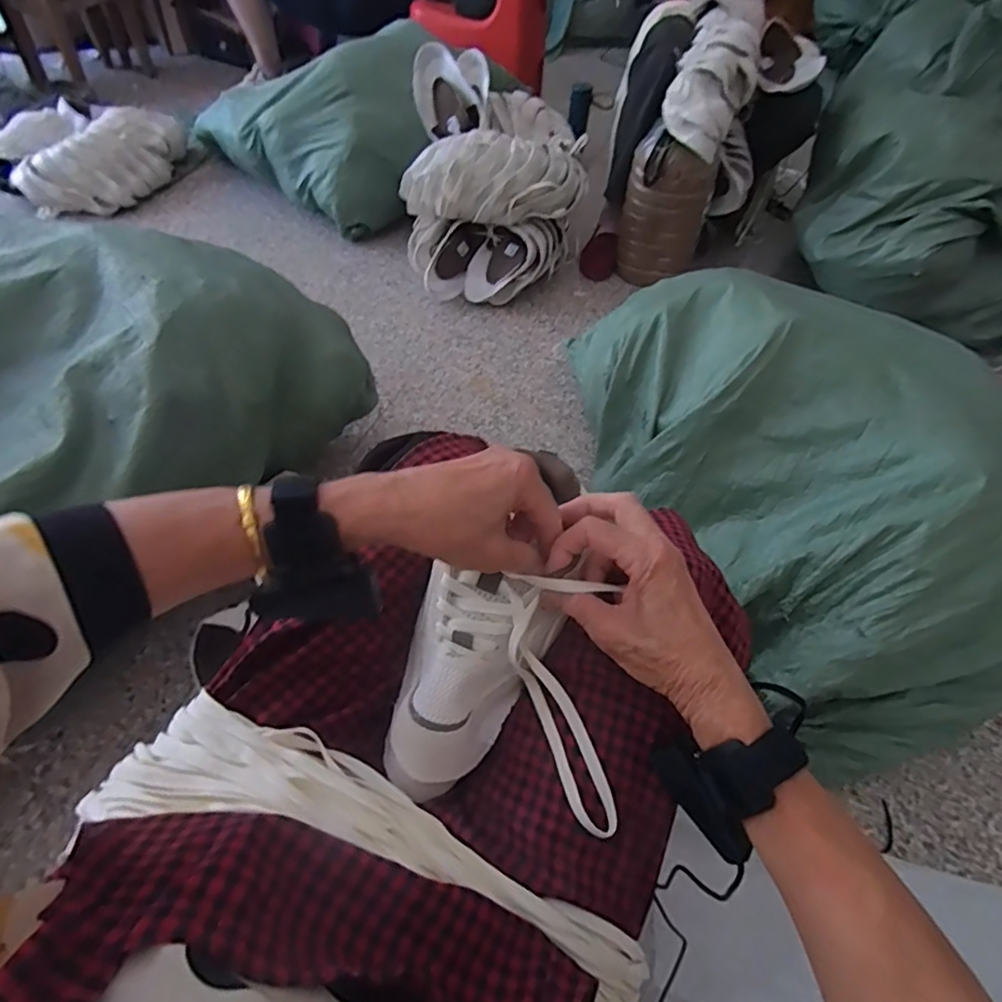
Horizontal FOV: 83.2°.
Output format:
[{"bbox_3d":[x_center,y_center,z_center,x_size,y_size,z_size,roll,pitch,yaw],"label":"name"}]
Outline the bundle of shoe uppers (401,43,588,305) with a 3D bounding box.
[{"bbox_3d":[-0.016,-0.743,1.323,0.392,0.371,0.366,0,53,-5],"label":"bundle of shoe uppers"}]

